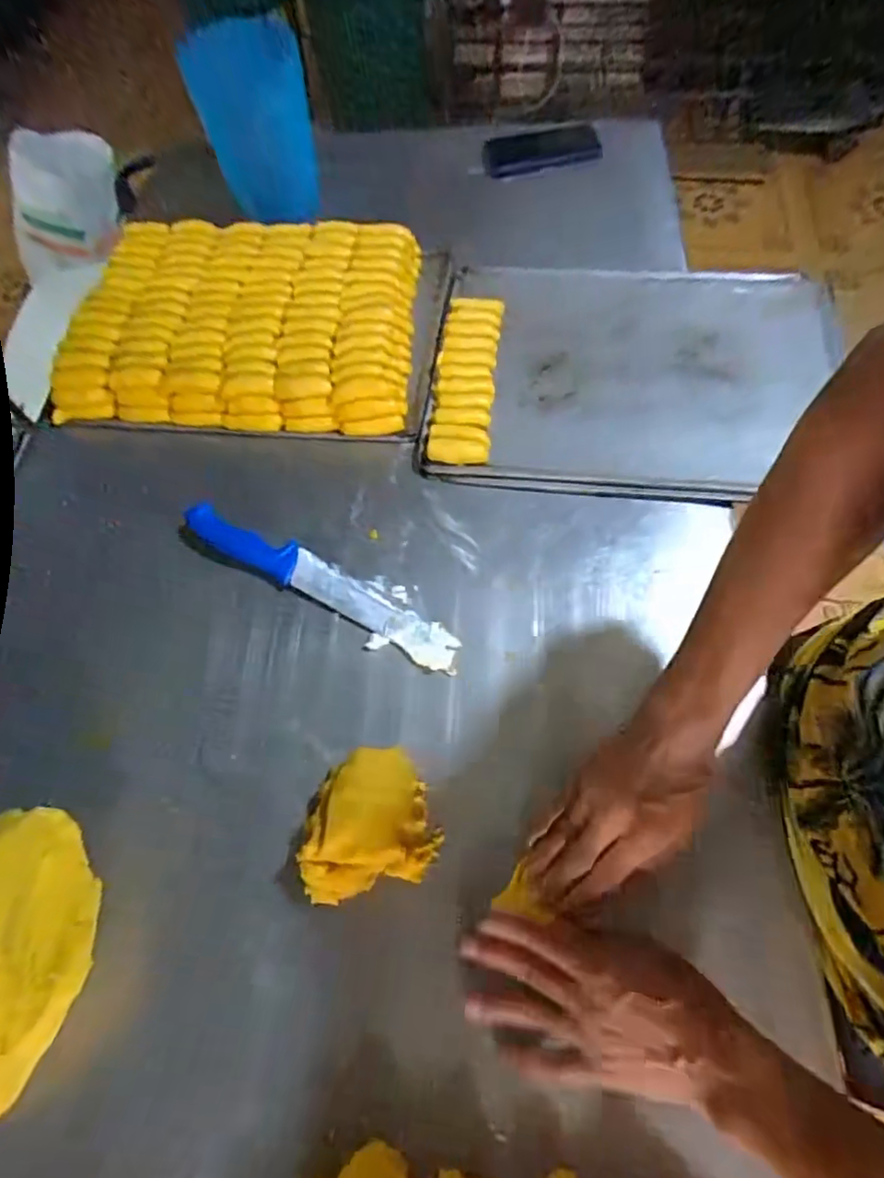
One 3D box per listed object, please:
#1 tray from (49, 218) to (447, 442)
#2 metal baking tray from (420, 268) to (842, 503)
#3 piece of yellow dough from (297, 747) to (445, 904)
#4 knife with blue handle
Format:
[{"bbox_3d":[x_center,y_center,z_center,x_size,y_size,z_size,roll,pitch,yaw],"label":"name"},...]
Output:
[{"bbox_3d":[-0.226,-0.333,0.739,0.422,0.048,0.313,6,65,6],"label":"tray"},{"bbox_3d":[0.217,-0.252,0.693,0.452,0.024,0.341,6,65,6],"label":"metal baking tray"},{"bbox_3d":[-0.061,0.183,0.483,0.107,0.055,0.107,-13,64,-3],"label":"piece of yellow dough"},{"bbox_3d":[-0.129,-0.012,0.591,0.326,0.011,0.047,27,69,15],"label":"knife with blue handle"}]

